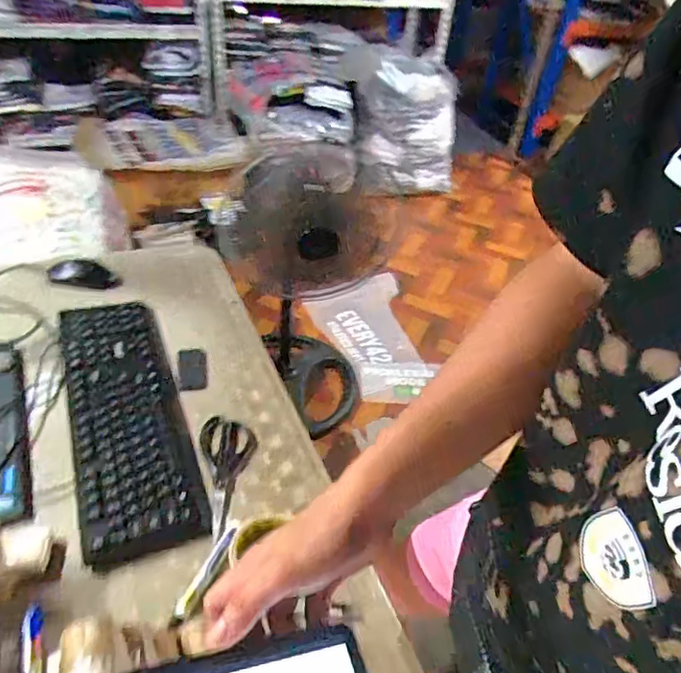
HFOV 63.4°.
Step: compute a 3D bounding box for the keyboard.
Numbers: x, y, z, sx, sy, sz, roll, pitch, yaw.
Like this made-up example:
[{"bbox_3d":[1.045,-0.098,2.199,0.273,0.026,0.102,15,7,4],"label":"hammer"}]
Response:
[{"bbox_3d":[-0.297,0.088,0.758,0.138,0.031,0.437,-12,42,-21],"label":"keyboard"}]

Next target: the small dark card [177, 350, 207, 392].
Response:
[{"bbox_3d":[-0.227,0.050,0.845,0.041,0.008,0.089,-5,40,-13],"label":"small dark card"}]

